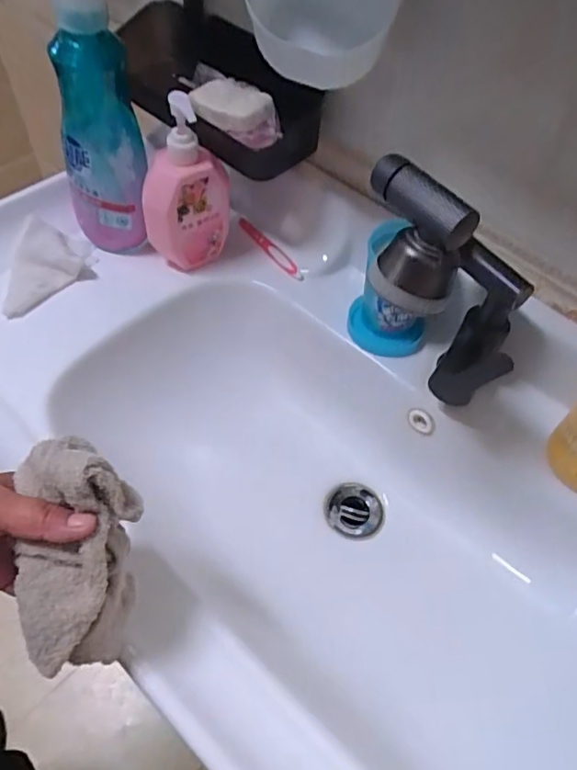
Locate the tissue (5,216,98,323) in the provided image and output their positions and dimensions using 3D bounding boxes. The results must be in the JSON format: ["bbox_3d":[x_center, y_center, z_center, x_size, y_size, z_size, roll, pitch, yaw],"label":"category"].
[{"bbox_3d":[-0.266,-0.139,0.638,0.086,0.018,0.143,-3,56,-6],"label":"tissue"}]

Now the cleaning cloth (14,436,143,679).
[{"bbox_3d":[-0.130,0.107,0.355,0.067,0.051,0.144,0,98,-4],"label":"cleaning cloth"}]

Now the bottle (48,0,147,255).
[{"bbox_3d":[-0.197,-0.257,0.575,0.077,0.316,0.078,-18,58,-15],"label":"bottle"}]

